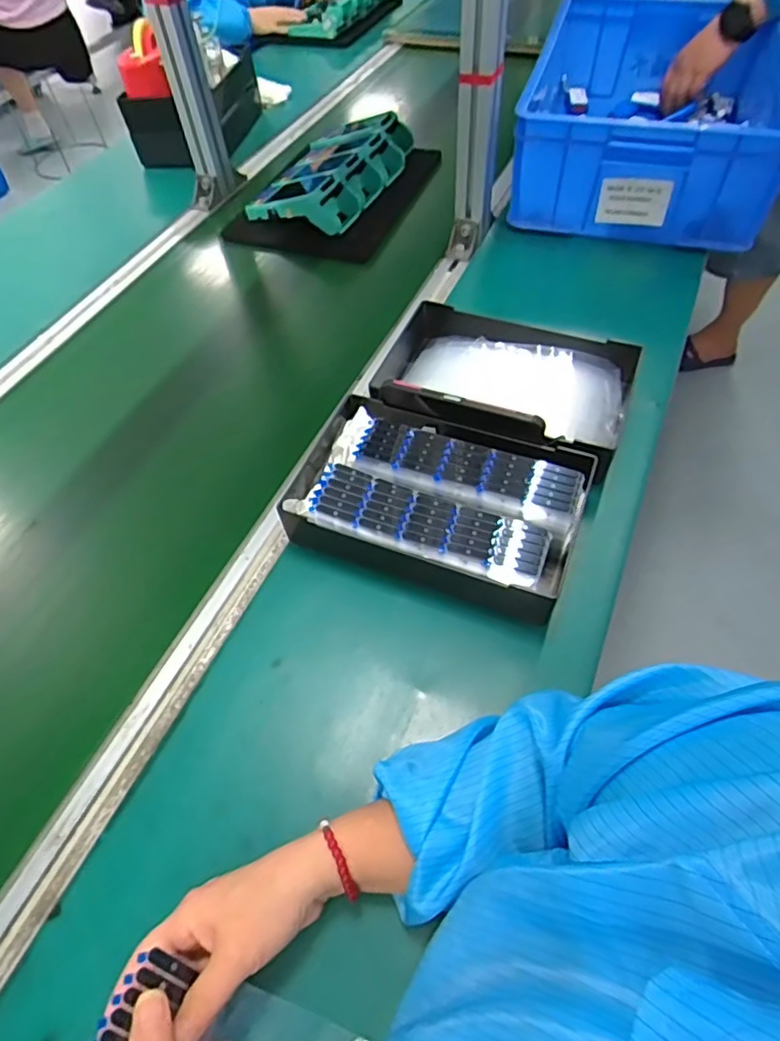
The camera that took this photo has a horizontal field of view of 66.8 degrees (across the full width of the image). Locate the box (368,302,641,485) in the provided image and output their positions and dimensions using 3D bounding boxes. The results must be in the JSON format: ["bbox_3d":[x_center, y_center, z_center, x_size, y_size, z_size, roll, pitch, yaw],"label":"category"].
[{"bbox_3d":[0.121,-0.152,0.638,0.265,0.075,0.184,18,58,15],"label":"box"}]

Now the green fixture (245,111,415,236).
[{"bbox_3d":[-0.084,-0.559,0.946,0.166,0.064,0.297,24,60,19],"label":"green fixture"}]

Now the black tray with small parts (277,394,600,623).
[{"bbox_3d":[0.042,-0.021,0.558,0.267,0.067,0.176,16,58,14],"label":"black tray with small parts"}]

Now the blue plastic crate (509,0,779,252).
[{"bbox_3d":[0.394,-0.617,0.907,0.339,0.159,0.470,12,57,12],"label":"blue plastic crate"}]

